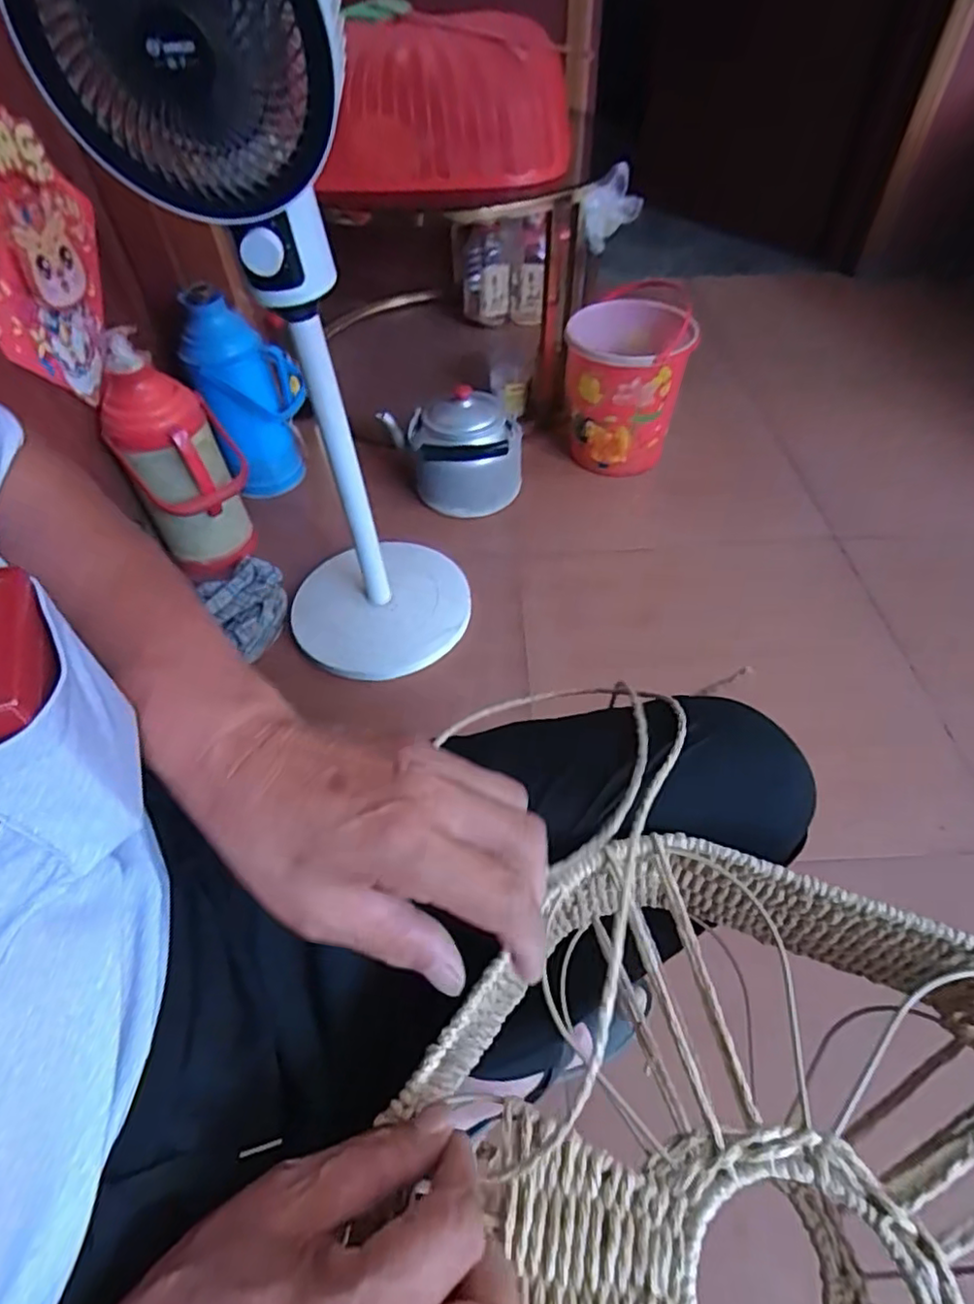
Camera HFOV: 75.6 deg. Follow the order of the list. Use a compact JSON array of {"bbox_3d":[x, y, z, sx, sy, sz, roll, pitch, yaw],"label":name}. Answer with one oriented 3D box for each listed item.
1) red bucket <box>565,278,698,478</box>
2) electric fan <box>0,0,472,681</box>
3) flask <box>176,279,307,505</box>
[{"bbox_3d":[0.274,-0.521,1.269,0.221,0.281,0.215,-1,51,1],"label":"red bucket"},{"bbox_3d":[-0.191,-0.305,0.757,0.276,0.820,0.293,-3,51,0],"label":"electric fan"},{"bbox_3d":[-0.443,-0.488,1.195,0.172,0.362,0.154,-11,51,-6],"label":"flask"}]

